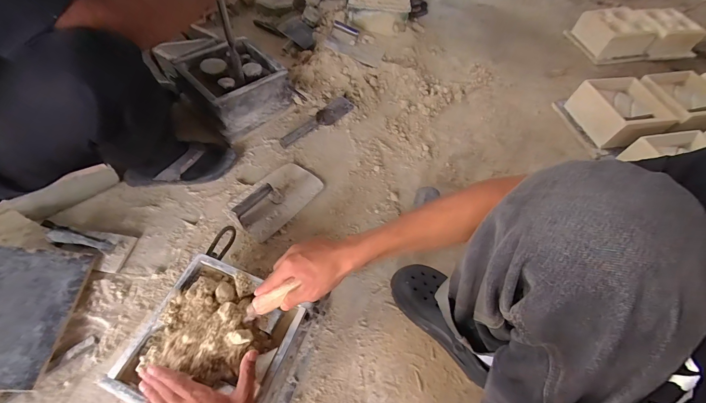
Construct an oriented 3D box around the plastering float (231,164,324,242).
[{"bbox_3d":[-0.190,-0.025,0.748,0.134,0.079,0.226,37,64,18],"label":"plastering float"}]

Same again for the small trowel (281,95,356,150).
[{"bbox_3d":[-0.108,-0.241,0.917,0.066,0.036,0.273,41,65,19],"label":"small trowel"}]

